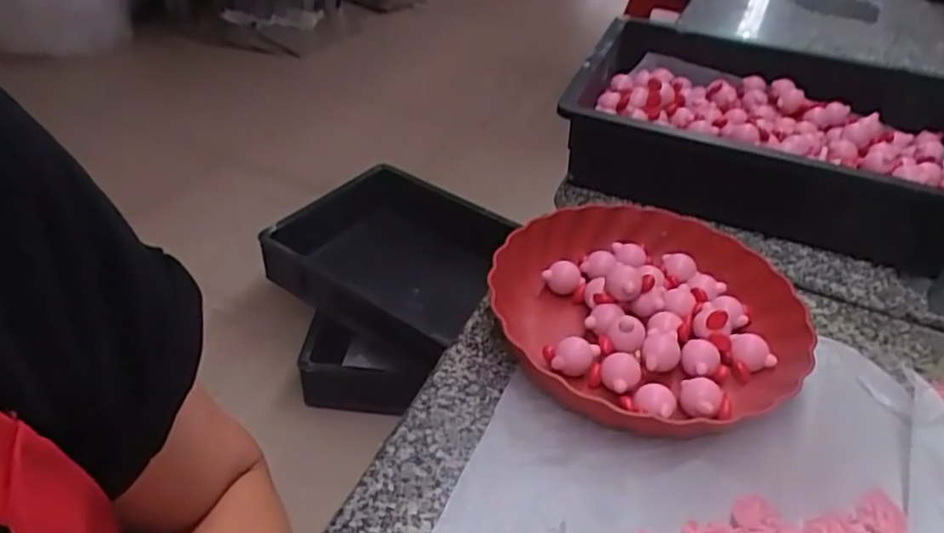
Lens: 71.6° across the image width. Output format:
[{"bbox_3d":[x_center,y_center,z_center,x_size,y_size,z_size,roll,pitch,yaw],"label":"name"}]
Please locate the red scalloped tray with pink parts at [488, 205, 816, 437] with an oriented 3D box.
[{"bbox_3d":[0.150,0.030,0.544,0.243,0.046,0.267,30,46,28],"label":"red scalloped tray with pink parts"}]

